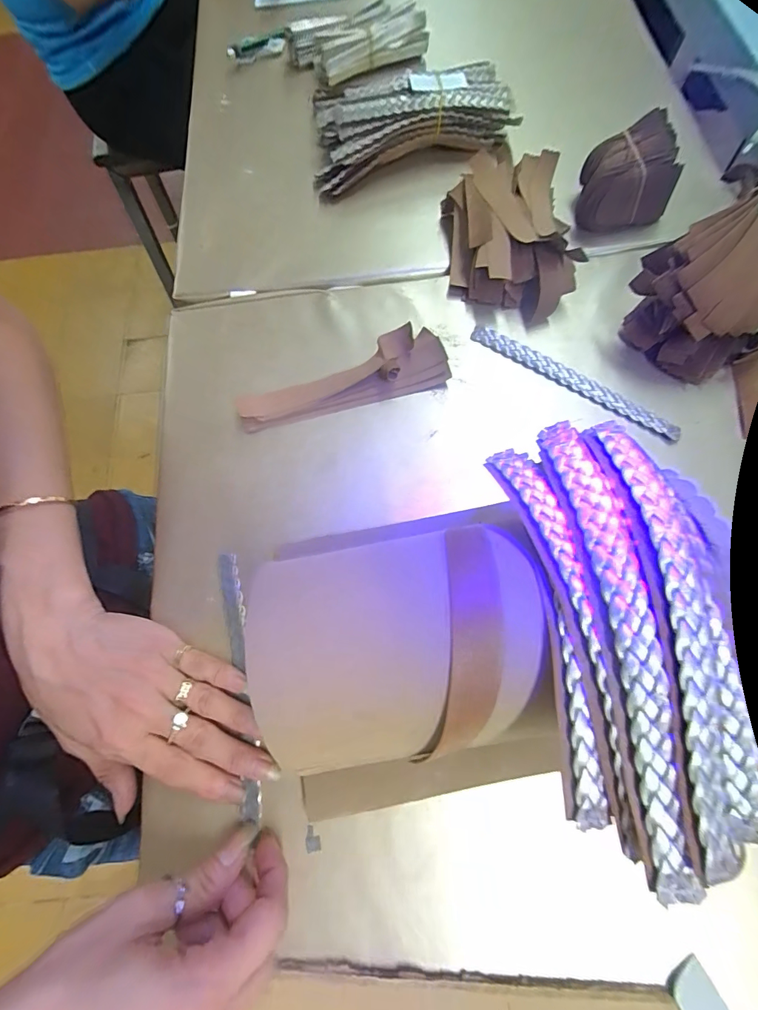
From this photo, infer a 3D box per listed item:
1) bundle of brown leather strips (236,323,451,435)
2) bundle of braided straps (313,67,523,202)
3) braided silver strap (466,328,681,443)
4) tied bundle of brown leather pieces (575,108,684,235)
[{"bbox_3d":[-0.029,-0.097,0.312,0.162,0.019,0.046,-15,72,-3],"label":"bundle of brown leather strips"},{"bbox_3d":[0.032,-0.359,0.380,0.187,0.057,0.111,-2,71,2],"label":"bundle of braided straps"},{"bbox_3d":[0.147,-0.096,0.308,0.165,0.007,0.015,35,76,13],"label":"braided silver strap"},{"bbox_3d":[0.209,-0.272,0.340,0.067,0.057,0.053,-8,71,0],"label":"tied bundle of brown leather pieces"}]

